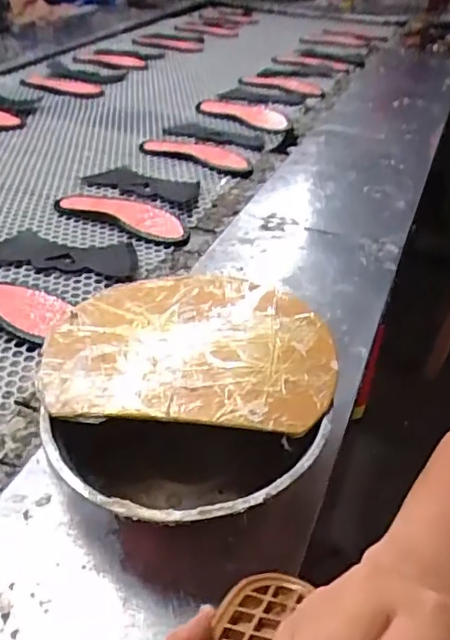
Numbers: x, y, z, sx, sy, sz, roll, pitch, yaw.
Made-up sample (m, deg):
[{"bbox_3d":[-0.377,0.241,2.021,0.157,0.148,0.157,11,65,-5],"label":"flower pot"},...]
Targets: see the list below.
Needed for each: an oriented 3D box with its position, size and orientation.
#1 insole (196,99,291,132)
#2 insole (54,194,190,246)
[{"bbox_3d":[0.031,-0.439,1.211,0.217,0.012,0.103,30,46,31],"label":"insole"},{"bbox_3d":[-0.151,-0.166,0.863,0.234,0.013,0.087,19,41,20],"label":"insole"}]

